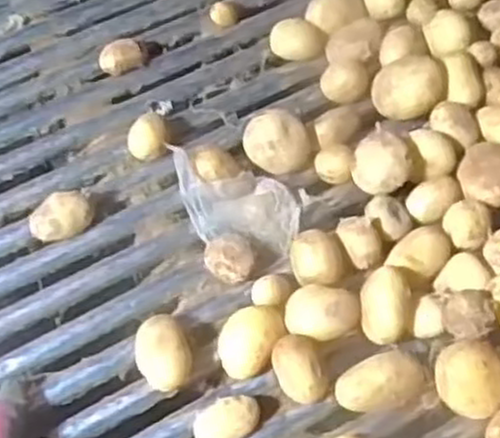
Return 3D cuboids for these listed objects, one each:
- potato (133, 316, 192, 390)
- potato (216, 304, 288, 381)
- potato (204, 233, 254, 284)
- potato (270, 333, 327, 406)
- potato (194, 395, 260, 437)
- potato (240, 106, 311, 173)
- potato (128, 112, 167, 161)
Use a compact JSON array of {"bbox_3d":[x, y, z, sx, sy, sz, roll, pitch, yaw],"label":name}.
[{"bbox_3d":[-0.055,0.088,0.503,0.034,0.025,0.046,-19,61,-7],"label":"potato"},{"bbox_3d":[0.001,0.080,0.503,0.033,0.030,0.049,29,66,19],"label":"potato"},{"bbox_3d":[-0.014,0.029,0.536,0.032,0.029,0.035,-2,60,3],"label":"potato"},{"bbox_3d":[0.032,0.093,0.487,0.030,0.022,0.043,-12,91,9],"label":"potato"},{"bbox_3d":[-0.014,0.125,0.479,0.041,0.021,0.025,-20,61,-8],"label":"potato"},{"bbox_3d":[0.021,-0.053,0.578,0.049,0.049,0.040,-3,60,2],"label":"potato"},{"bbox_3d":[-0.077,-0.059,0.591,0.030,0.032,0.027,-16,61,-5],"label":"potato"}]

